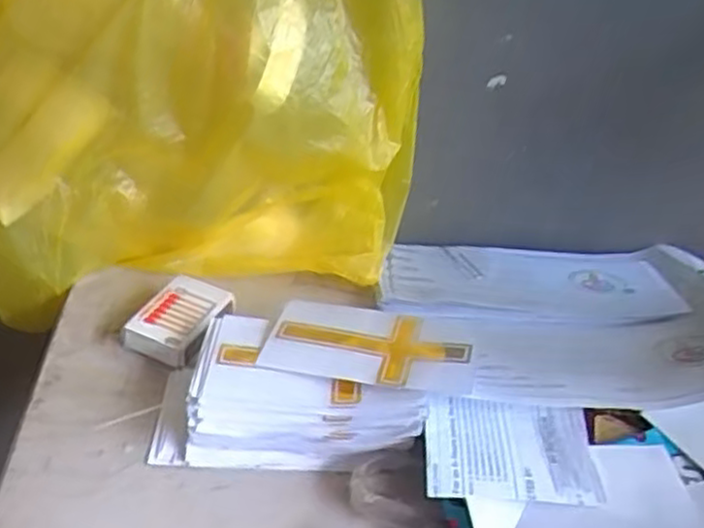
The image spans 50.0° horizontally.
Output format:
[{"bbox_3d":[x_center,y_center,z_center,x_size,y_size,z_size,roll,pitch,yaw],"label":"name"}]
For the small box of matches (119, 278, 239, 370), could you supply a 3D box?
[{"bbox_3d":[-0.094,0.031,0.410,0.041,0.018,0.052,19,37,15],"label":"small box of matches"}]

